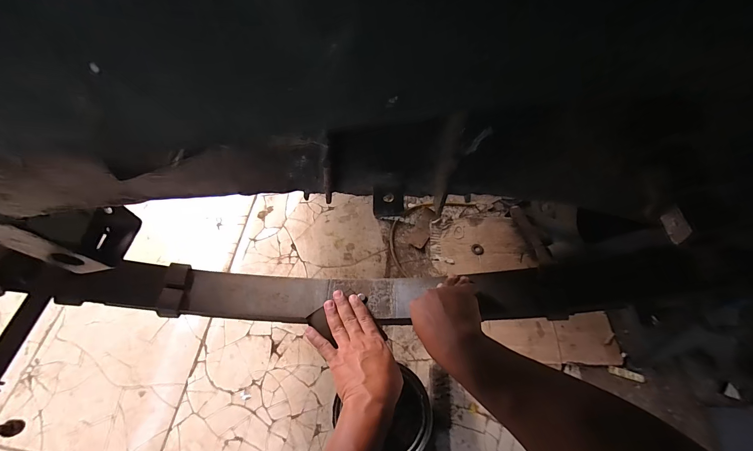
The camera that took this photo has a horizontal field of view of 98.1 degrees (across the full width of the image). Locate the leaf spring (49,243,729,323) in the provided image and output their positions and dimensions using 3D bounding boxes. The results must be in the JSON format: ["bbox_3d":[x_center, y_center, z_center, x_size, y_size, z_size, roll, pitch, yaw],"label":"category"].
[{"bbox_3d":[-0.011,0.081,0.439,0.750,0.131,0.065,-3,59,5],"label":"leaf spring"}]

